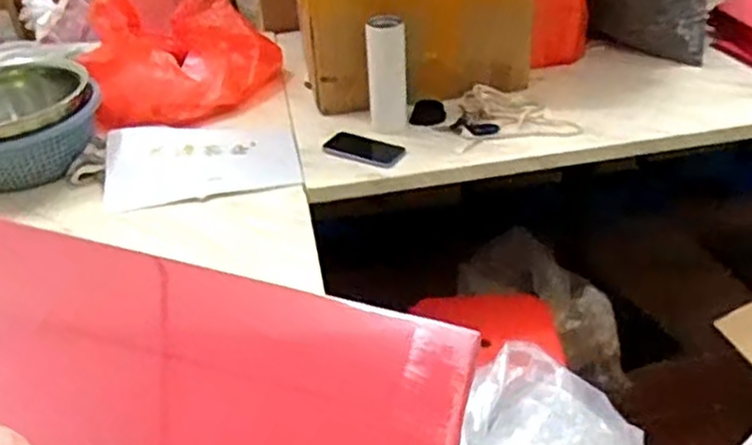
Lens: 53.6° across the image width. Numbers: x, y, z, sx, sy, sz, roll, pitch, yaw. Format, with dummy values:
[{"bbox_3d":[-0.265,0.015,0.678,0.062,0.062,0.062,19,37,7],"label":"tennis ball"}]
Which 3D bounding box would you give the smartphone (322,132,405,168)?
[{"bbox_3d":[-0.024,-0.132,1.344,0.147,0.014,0.071,15,39,25],"label":"smartphone"}]

